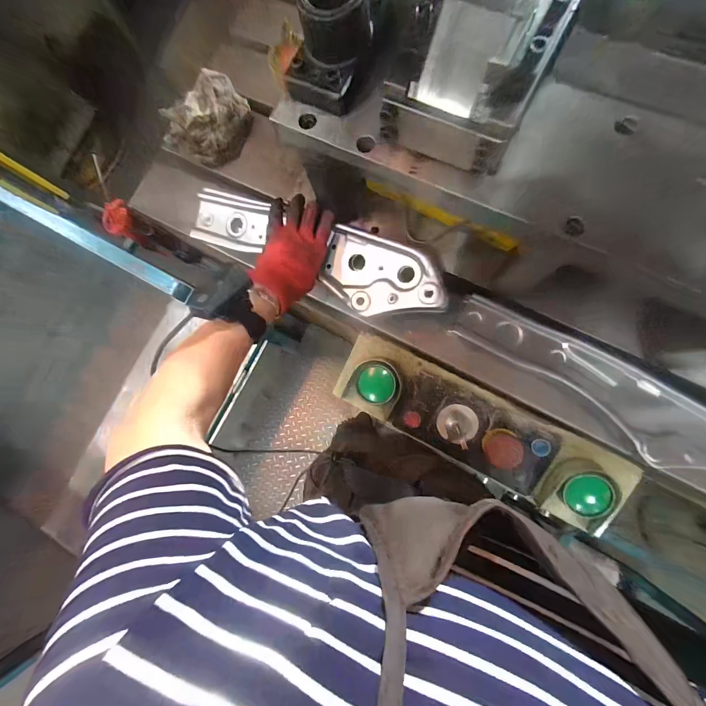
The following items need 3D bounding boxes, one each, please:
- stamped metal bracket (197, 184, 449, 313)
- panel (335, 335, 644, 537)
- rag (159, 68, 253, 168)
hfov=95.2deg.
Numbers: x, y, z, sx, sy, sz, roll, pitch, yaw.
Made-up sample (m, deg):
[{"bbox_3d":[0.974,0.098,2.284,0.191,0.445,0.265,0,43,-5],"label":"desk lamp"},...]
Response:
[{"bbox_3d":[-0.069,-0.158,0.500,0.434,0.029,0.106,24,86,15],"label":"stamped metal bracket"},{"bbox_3d":[0.205,0.127,0.566,0.488,0.095,0.141,28,87,9],"label":"panel"},{"bbox_3d":[-0.292,-0.456,0.629,0.171,0.050,0.168,-34,80,1],"label":"rag"}]

